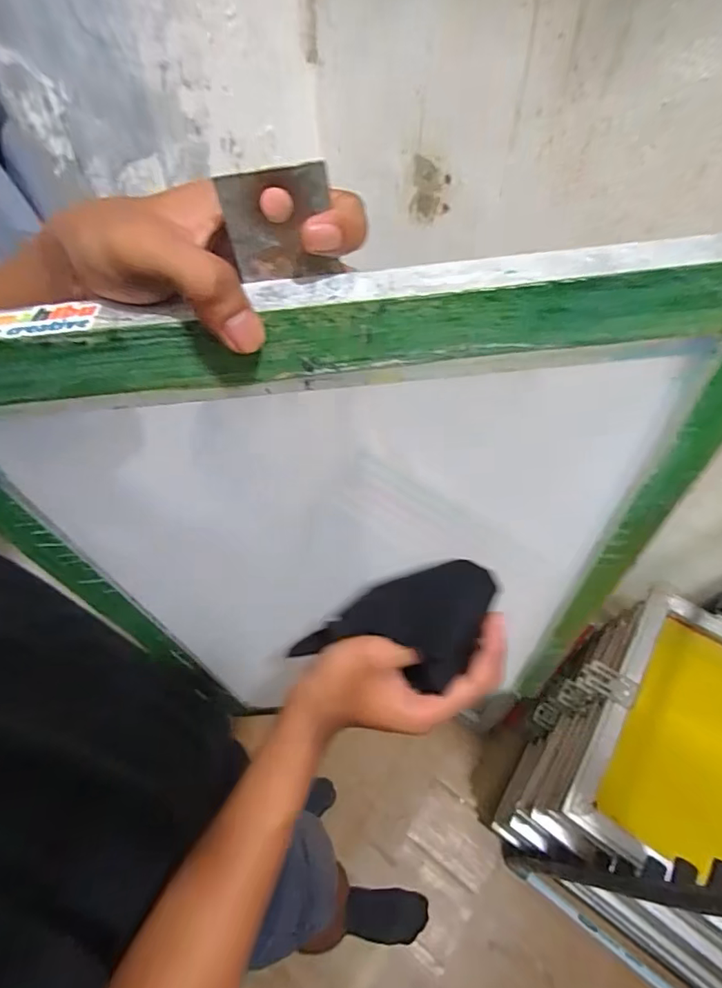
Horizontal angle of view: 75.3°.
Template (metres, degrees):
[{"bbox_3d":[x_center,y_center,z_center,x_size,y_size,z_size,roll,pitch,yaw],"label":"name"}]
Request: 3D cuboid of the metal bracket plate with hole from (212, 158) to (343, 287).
[{"bbox_3d":[-0.034,-0.112,0.196,0.043,0.042,0.005,-7,51,3],"label":"metal bracket plate with hole"}]

